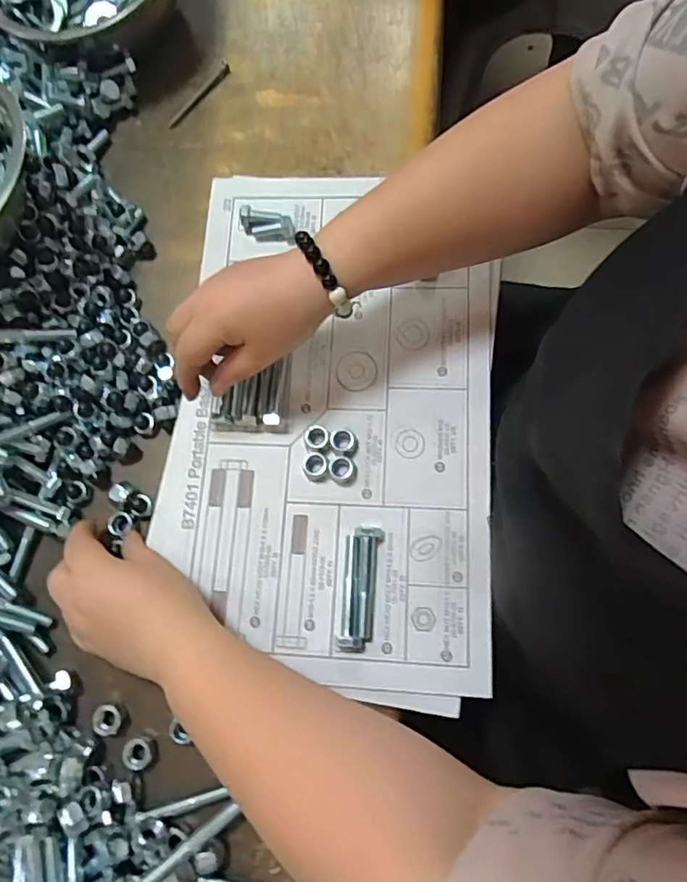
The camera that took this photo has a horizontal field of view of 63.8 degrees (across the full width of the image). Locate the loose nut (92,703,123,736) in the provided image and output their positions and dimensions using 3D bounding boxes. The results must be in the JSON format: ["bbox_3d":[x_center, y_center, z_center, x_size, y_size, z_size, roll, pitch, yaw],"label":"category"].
[{"bbox_3d":[-0.155,0.183,0.363,0.018,0.007,0.018,-1,77,2],"label":"loose nut"}]

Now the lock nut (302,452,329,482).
[{"bbox_3d":[-0.020,0.018,0.389,0.018,0.012,0.019,-1,77,2],"label":"lock nut"}]

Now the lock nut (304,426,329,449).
[{"bbox_3d":[-0.019,-0.003,0.394,0.016,0.012,0.019,-2,77,2],"label":"lock nut"}]

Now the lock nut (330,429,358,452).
[{"bbox_3d":[0.000,0.000,0.391,0.018,0.010,0.018,-1,77,2],"label":"lock nut"}]

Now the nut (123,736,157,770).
[{"bbox_3d":[-0.133,0.203,0.358,0.018,0.009,0.019,-1,77,2],"label":"nut"}]

